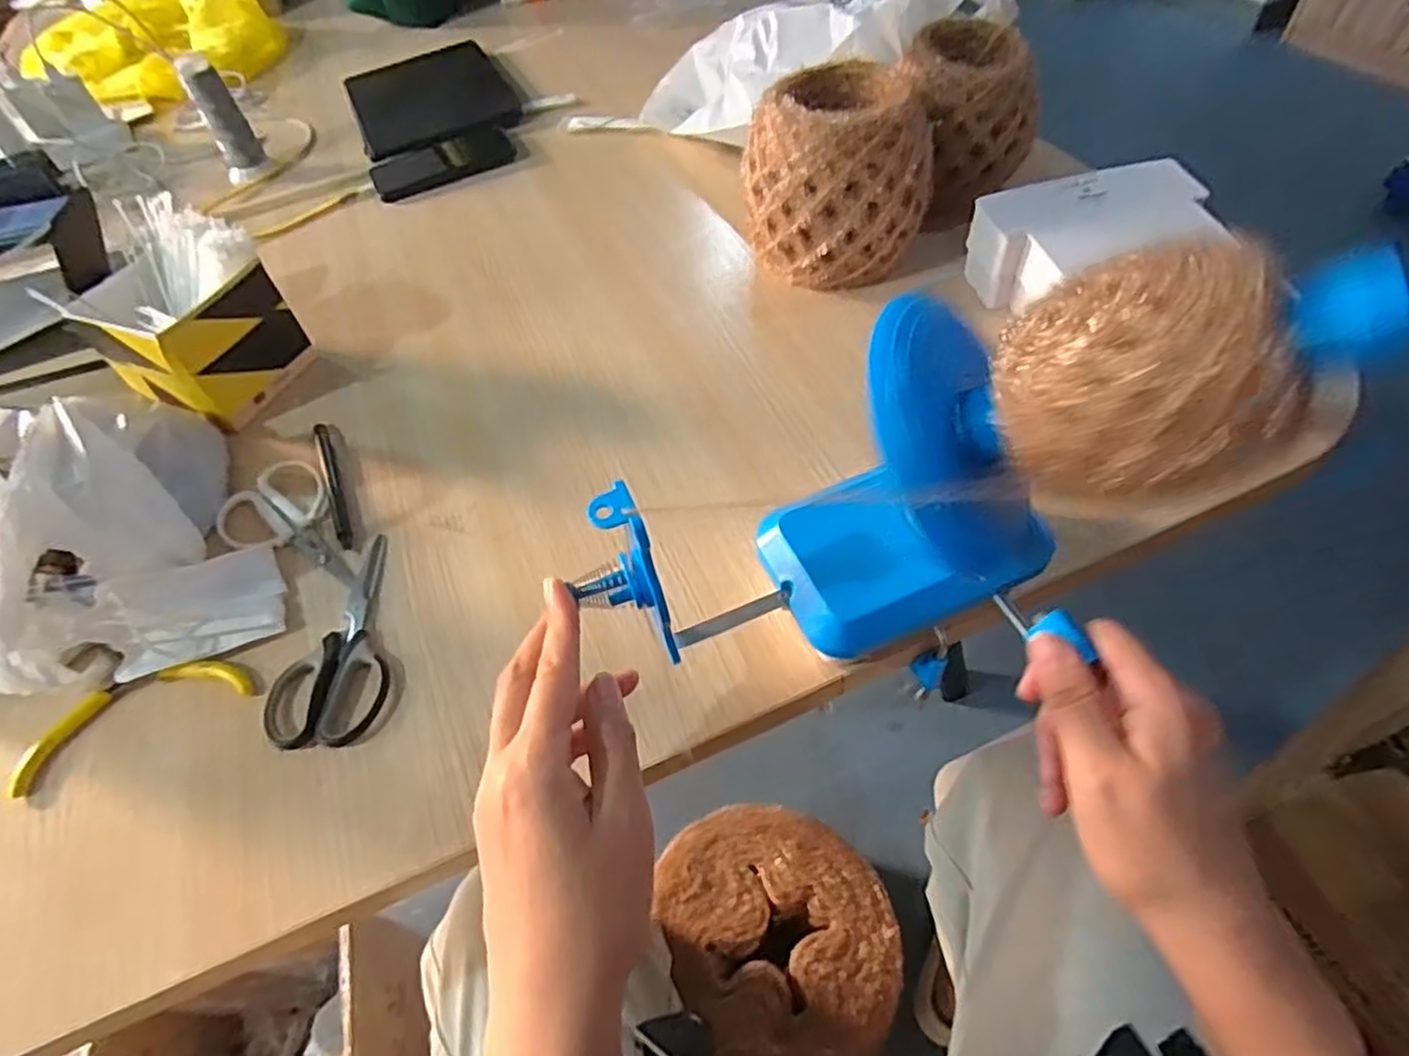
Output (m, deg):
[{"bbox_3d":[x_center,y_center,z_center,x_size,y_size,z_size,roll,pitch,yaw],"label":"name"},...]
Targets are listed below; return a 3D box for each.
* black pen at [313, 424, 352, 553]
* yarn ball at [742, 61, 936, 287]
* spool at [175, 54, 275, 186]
[{"bbox_3d":[-0.275,-0.033,0.542,0.011,0.006,0.130,-23,54,-12],"label":"black pen"},{"bbox_3d":[0.111,-0.290,0.610,0.143,0.128,0.120,4,53,8],"label":"yarn ball"},{"bbox_3d":[-0.546,-0.462,0.832,0.046,0.125,0.035,-26,55,-14],"label":"spool"}]

